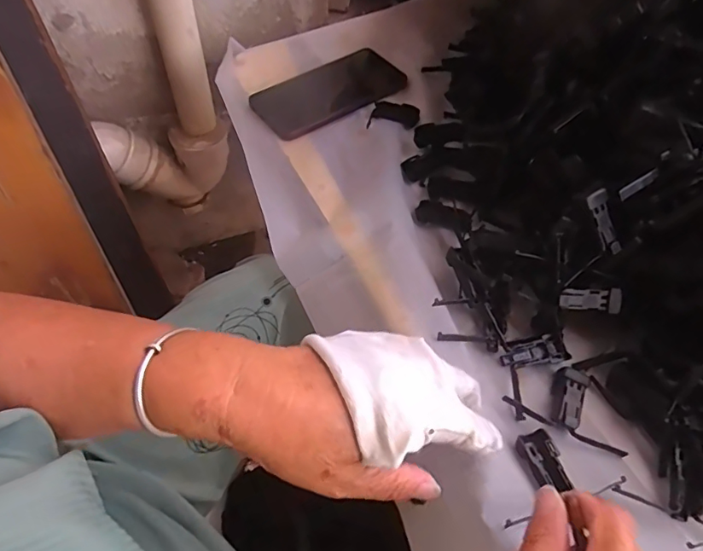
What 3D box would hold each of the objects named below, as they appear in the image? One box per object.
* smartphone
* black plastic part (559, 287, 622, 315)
[{"bbox_3d":[-0.023,-0.204,0.543,0.164,0.005,0.086,-29,64,-19],"label":"smartphone"},{"bbox_3d":[0.166,0.017,0.349,0.044,0.006,0.017,2,92,-4],"label":"black plastic part"}]

